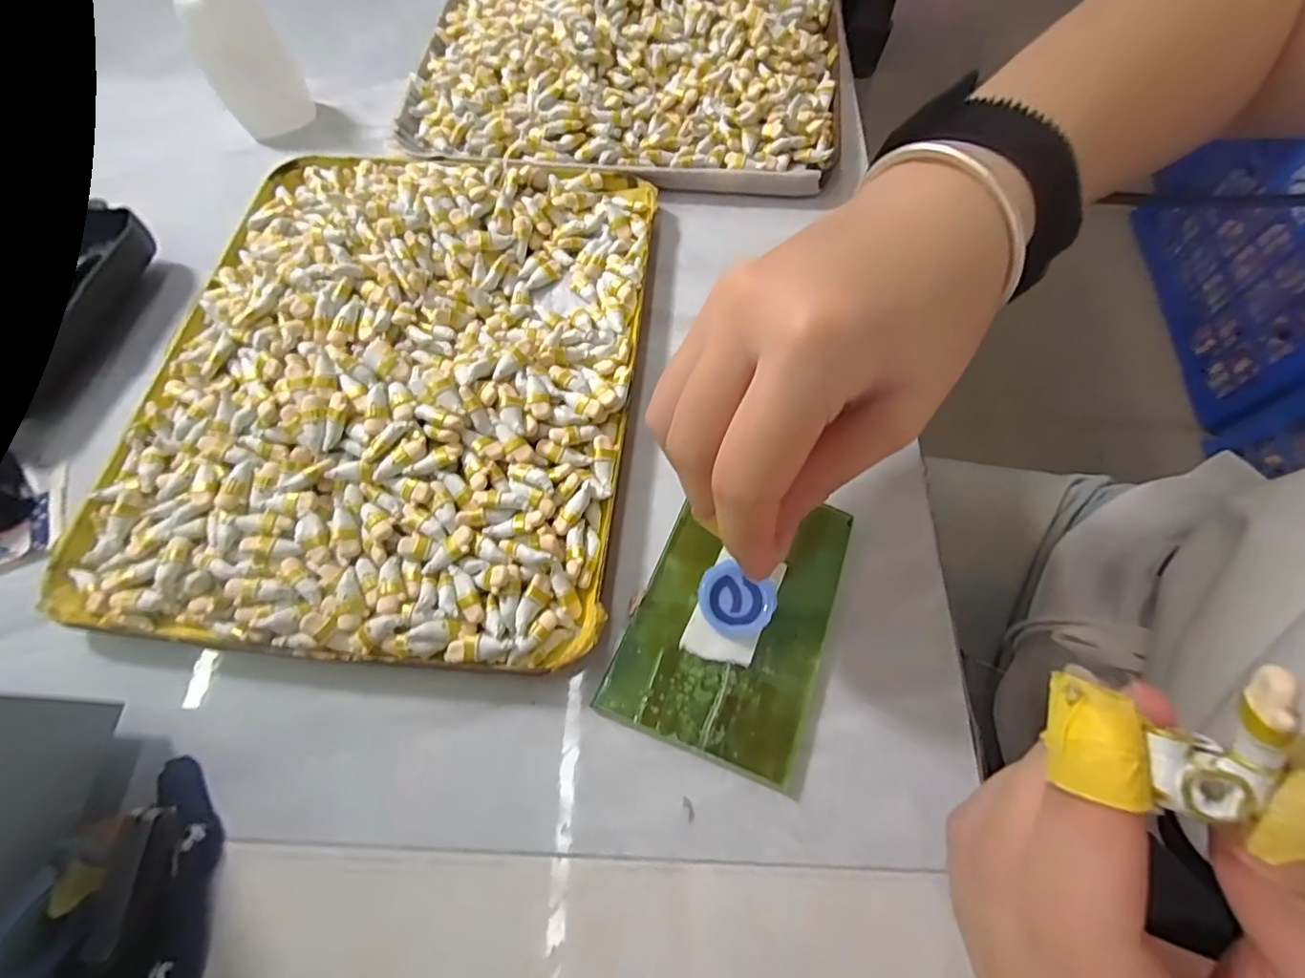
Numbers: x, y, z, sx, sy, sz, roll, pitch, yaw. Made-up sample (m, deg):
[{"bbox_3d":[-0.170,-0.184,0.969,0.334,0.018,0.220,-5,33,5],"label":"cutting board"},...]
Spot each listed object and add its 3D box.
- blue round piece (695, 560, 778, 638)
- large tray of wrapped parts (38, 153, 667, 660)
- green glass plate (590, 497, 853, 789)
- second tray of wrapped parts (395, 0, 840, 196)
[{"bbox_3d":[0.030,0.040,0.203,0.026,0.004,0.025,0,67,0],"label":"blue round piece"},{"bbox_3d":[-0.108,-0.056,0.237,0.197,0.024,0.238,5,67,2],"label":"large tray of wrapped parts"},{"bbox_3d":[0.030,0.044,0.207,0.067,0.005,0.099,20,68,9],"label":"green glass plate"},{"bbox_3d":[-0.013,-0.265,0.326,0.235,0.027,0.215,6,67,3],"label":"second tray of wrapped parts"}]

